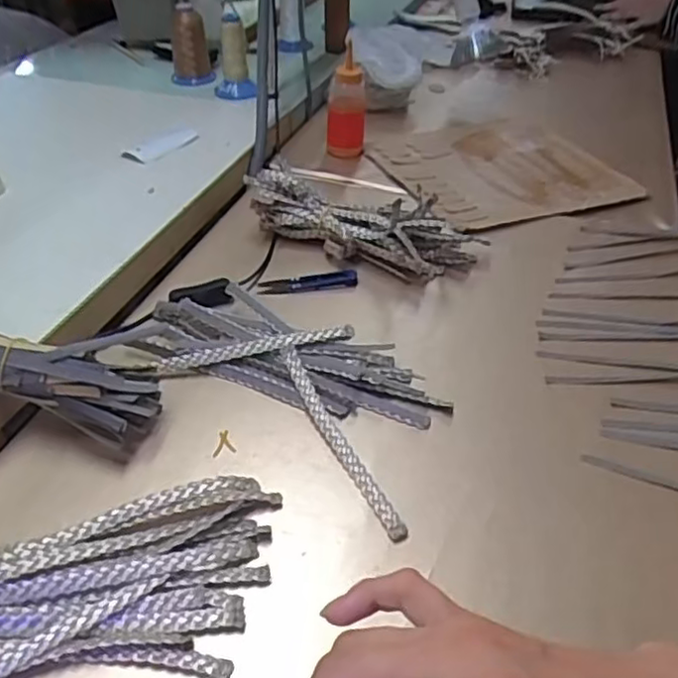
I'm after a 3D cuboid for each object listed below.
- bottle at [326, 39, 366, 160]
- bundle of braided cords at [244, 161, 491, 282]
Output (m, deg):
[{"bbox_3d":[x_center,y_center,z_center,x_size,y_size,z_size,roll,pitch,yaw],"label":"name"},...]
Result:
[{"bbox_3d":[0.010,-0.313,0.906,0.052,0.128,0.057,1,40,0],"label":"bottle"},{"bbox_3d":[0.020,-0.122,0.711,0.254,0.057,0.085,8,40,9],"label":"bundle of braided cords"}]

